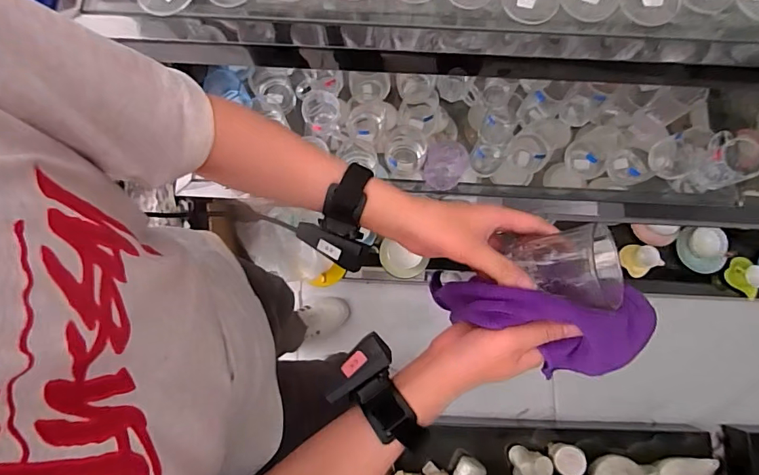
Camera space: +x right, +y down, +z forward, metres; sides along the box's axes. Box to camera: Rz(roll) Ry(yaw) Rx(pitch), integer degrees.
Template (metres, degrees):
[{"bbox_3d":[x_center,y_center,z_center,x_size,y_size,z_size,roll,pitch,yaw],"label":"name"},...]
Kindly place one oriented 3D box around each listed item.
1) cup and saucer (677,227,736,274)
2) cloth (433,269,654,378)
[{"bbox_3d":[1.002,0.034,1.337,0.117,0.076,0.145,-18,80,-3],"label":"cup and saucer"},{"bbox_3d":[0.138,0.069,0.369,0.187,0.074,0.077,12,80,2],"label":"cloth"}]

